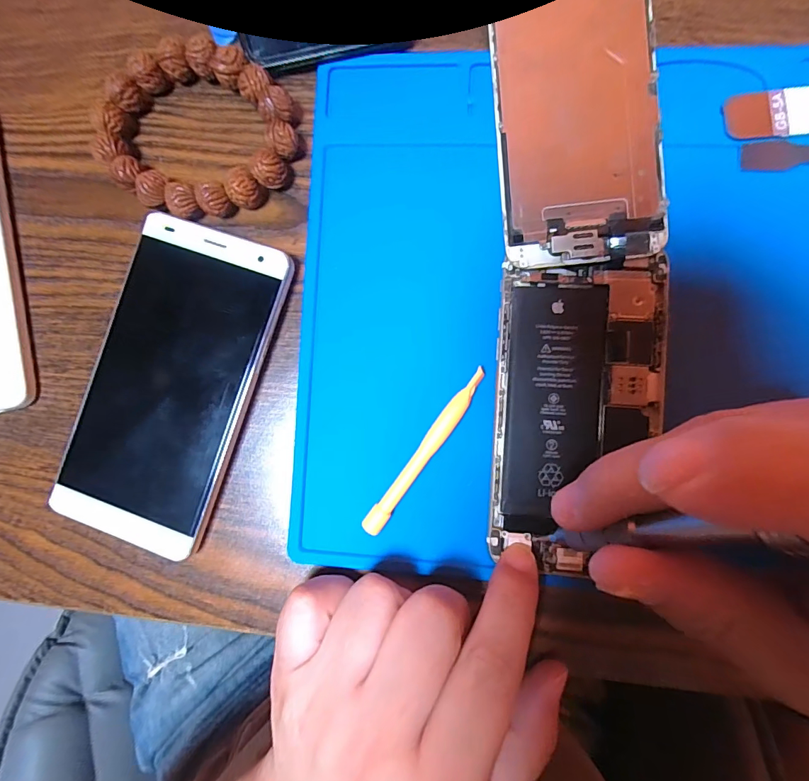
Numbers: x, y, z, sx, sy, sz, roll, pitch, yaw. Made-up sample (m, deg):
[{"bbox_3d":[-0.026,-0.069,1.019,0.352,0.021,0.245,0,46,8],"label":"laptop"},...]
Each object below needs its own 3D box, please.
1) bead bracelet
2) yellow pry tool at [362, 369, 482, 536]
[{"bbox_3d":[-0.092,-0.115,0.189,0.087,0.016,0.073,21,89,5],"label":"bead bracelet"},{"bbox_3d":[0.009,0.026,0.176,0.008,0.004,0.081,36,91,5],"label":"yellow pry tool"}]

